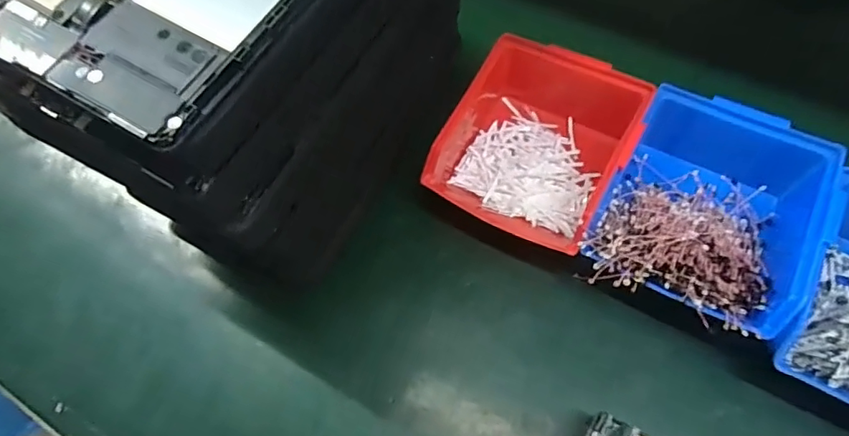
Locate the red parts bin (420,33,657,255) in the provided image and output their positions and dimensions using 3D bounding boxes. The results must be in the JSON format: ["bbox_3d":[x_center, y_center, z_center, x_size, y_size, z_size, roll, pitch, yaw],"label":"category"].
[{"bbox_3d":[0.085,-0.061,0.379,0.122,0.063,0.154,26,68,15],"label":"red parts bin"}]

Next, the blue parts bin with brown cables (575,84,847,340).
[{"bbox_3d":[0.187,-0.002,0.348,0.123,0.066,0.153,26,68,16],"label":"blue parts bin with brown cables"}]

